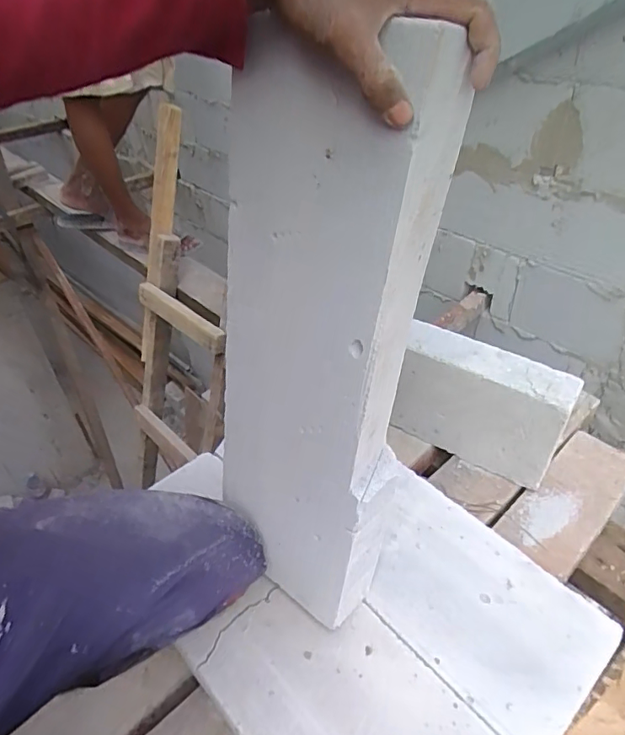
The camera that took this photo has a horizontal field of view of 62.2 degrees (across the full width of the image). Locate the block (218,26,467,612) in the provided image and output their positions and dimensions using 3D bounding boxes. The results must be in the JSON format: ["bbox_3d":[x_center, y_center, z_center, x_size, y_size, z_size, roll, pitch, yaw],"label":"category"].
[{"bbox_3d":[-0.011,0.006,0.507,0.206,0.572,0.068,21,33,27],"label":"block"}]

